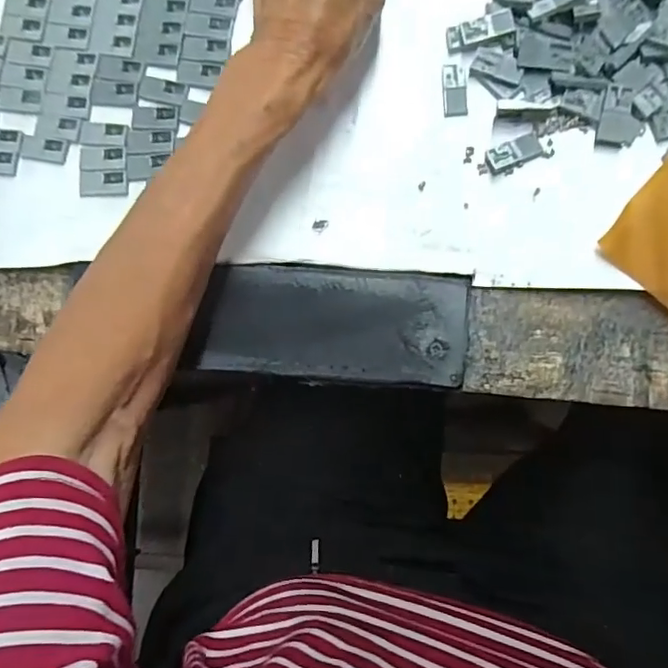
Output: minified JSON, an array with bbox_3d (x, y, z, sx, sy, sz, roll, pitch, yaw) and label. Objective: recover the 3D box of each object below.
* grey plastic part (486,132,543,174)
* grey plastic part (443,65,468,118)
[{"bbox_3d":[0.097,-0.097,0.307,0.029,0.005,0.014,-22,83,3],"label":"grey plastic part"},{"bbox_3d":[0.067,-0.136,0.316,0.013,0.004,0.029,-1,85,5],"label":"grey plastic part"}]

